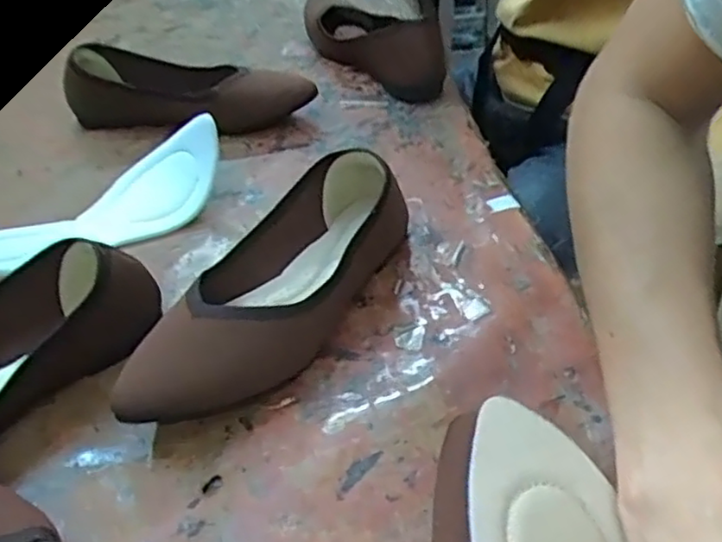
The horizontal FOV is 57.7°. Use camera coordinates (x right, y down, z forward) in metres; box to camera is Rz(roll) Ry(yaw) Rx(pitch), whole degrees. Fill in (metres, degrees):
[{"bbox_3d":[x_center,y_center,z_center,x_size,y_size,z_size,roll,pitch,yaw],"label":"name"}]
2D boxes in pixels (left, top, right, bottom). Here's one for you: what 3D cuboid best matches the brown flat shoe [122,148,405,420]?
[{"bbox_3d":[-0.056,0.008,0.426,0.088,0.060,0.240,19,47,26],"label":"brown flat shoe"}]

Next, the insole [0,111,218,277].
[{"bbox_3d":[-0.204,-0.057,0.514,0.221,0.060,0.052,-30,46,-25],"label":"insole"}]

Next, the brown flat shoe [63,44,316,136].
[{"bbox_3d":[-0.175,-0.184,0.662,0.244,0.058,0.071,5,42,13],"label":"brown flat shoe"}]

